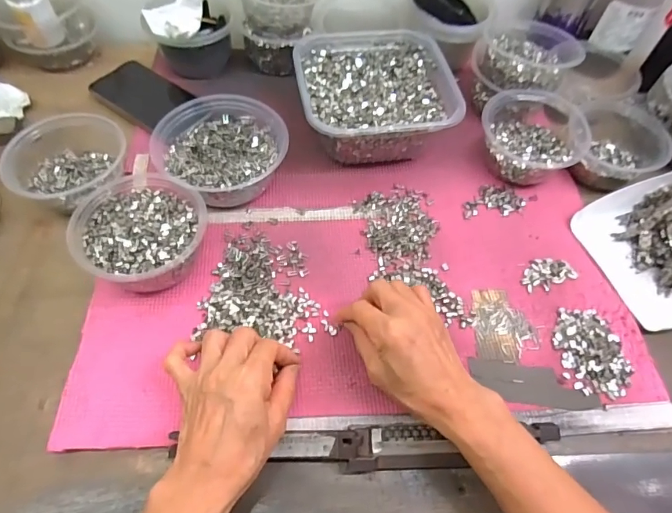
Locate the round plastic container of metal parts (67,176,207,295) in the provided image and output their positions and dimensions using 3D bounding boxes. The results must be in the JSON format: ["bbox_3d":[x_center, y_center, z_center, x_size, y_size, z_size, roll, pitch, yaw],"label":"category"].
[{"bbox_3d":[-0.182,-0.021,0.417,0.111,0.058,0.112,2,57,-3],"label":"round plastic container of metal parts"}]

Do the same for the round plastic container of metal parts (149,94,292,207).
[{"bbox_3d":[-0.121,-0.112,0.480,0.131,0.054,0.129,2,57,-3],"label":"round plastic container of metal parts"}]

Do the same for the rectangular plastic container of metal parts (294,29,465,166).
[{"bbox_3d":[0.042,-0.189,0.529,0.174,0.072,0.179,-7,59,-8],"label":"rectangular plastic container of metal parts"}]

